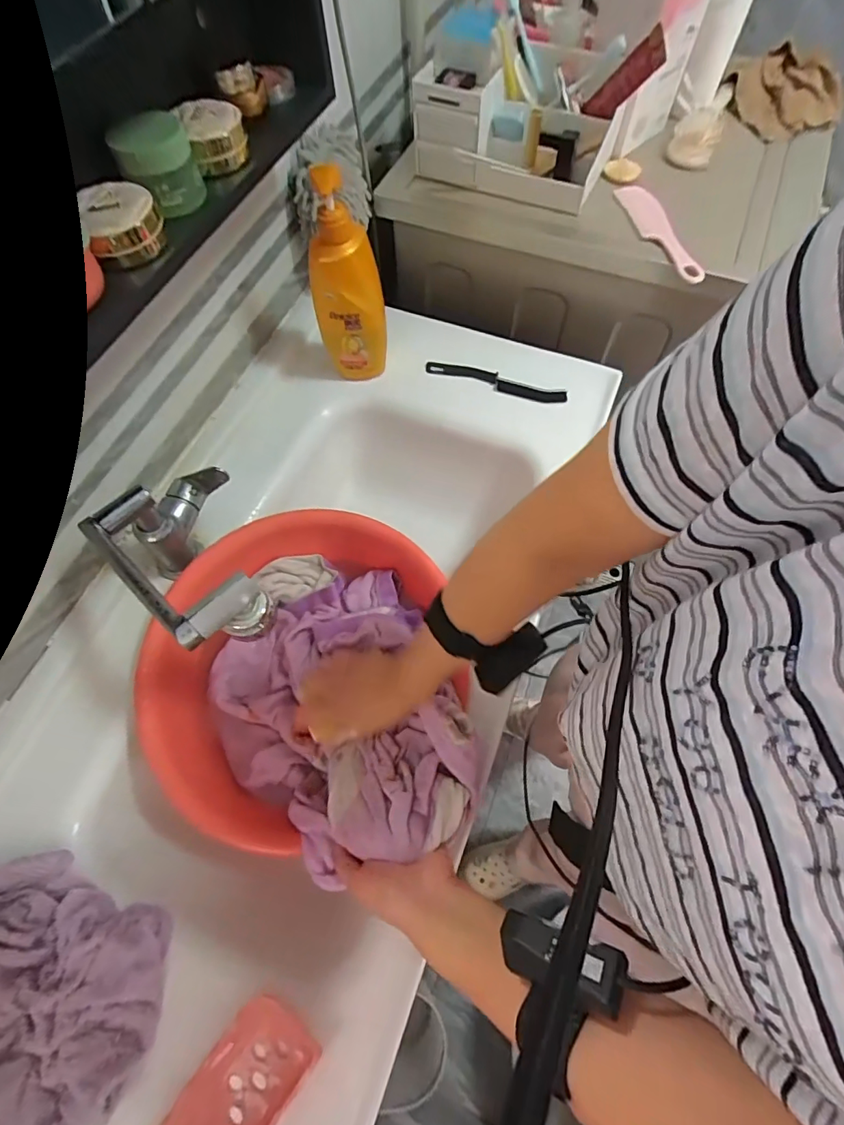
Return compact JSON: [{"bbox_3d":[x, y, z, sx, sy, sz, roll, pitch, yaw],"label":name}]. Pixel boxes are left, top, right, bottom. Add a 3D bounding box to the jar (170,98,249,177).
[{"bbox_3d":[-0.190,-0.392,0.454,0.053,0.038,0.052,-1,66,2],"label":"jar"}]

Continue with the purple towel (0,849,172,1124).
[{"bbox_3d":[-0.345,0.377,0.428,0.219,0.043,0.186,9,67,6],"label":"purple towel"}]

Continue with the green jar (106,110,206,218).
[{"bbox_3d":[-0.221,-0.336,0.418,0.059,0.056,0.051,-25,68,-8],"label":"green jar"}]

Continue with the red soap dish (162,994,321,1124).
[{"bbox_3d":[-0.151,0.439,0.410,0.074,0.028,0.130,35,72,16],"label":"red soap dish"}]

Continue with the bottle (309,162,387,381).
[{"bbox_3d":[-0.093,-0.341,0.606,0.083,0.253,0.050,-7,66,-1],"label":"bottle"}]

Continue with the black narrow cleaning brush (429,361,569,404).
[{"bbox_3d":[0.106,-0.259,0.716,0.204,0.017,0.023,16,68,9],"label":"black narrow cleaning brush"}]

